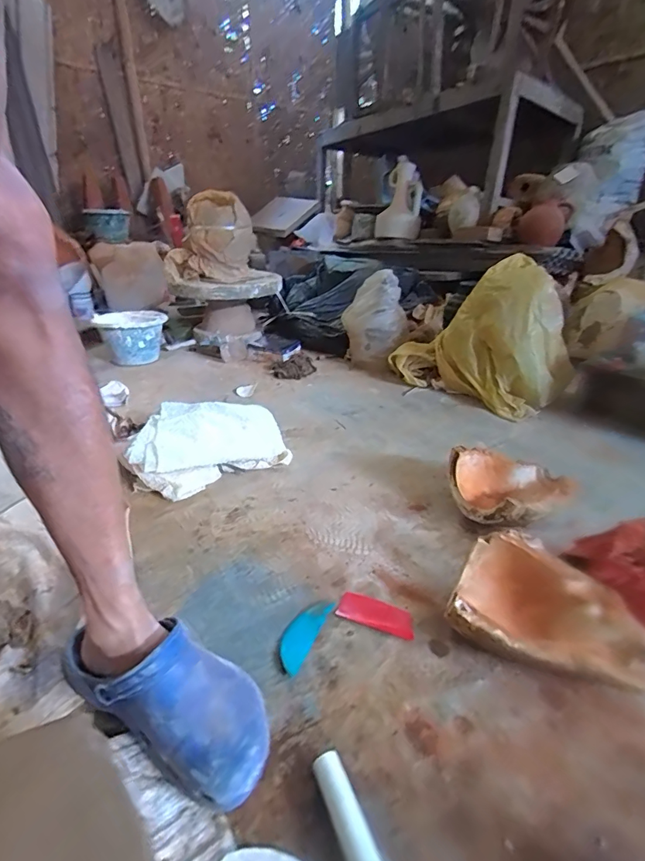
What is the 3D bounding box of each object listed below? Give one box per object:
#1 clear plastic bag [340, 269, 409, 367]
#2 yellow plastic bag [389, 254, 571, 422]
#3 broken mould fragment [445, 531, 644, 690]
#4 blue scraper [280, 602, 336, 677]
[{"bbox_3d":[0.195,-0.407,1.581,0.250,0.301,0.157,5,28,8],"label":"clear plastic bag"},{"bbox_3d":[0.526,-0.318,1.389,0.516,0.382,0.299,23,35,36],"label":"yellow plastic bag"},{"bbox_3d":[0.292,0.251,0.561,0.232,0.092,0.189,19,32,30],"label":"broken mould fragment"},{"bbox_3d":[-0.027,0.275,0.584,0.040,0.011,0.122,13,30,21],"label":"blue scraper"}]

